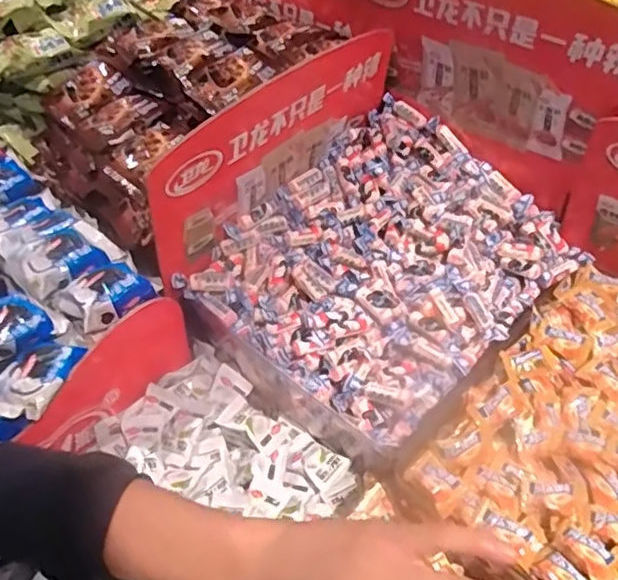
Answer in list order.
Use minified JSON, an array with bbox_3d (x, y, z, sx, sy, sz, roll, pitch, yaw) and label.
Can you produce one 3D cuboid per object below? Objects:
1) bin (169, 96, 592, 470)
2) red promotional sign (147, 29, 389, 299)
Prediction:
[{"bbox_3d":[0.071,-0.013,0.557,0.284,0.138,0.235,-35,55,-29],"label":"bin"},{"bbox_3d":[-0.028,-0.132,0.524,0.010,0.140,0.286,39,73,21],"label":"red promotional sign"}]

